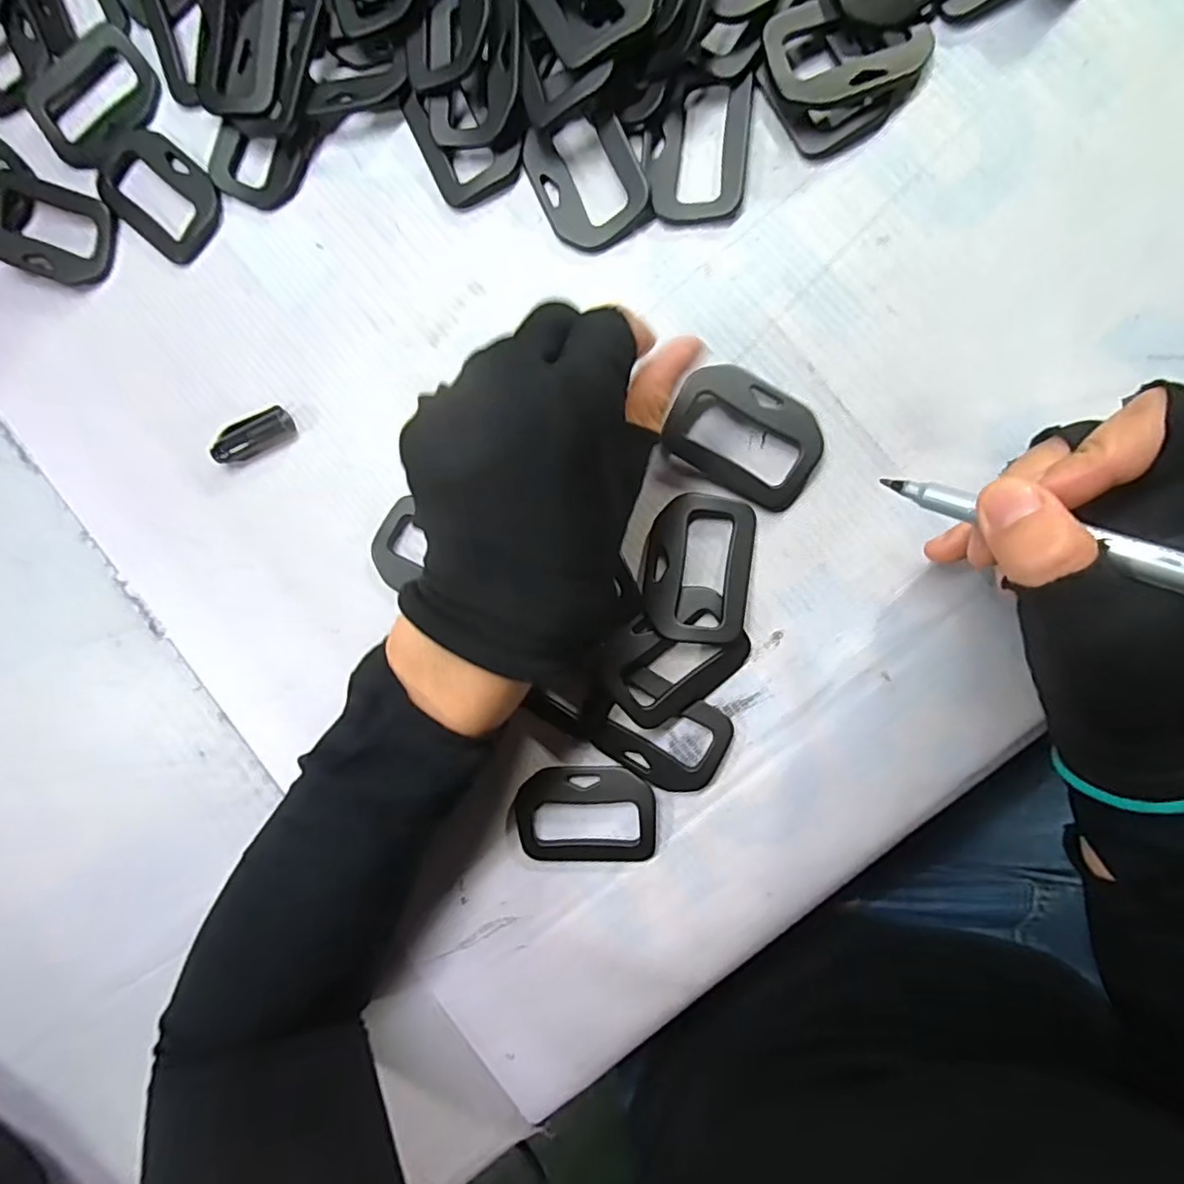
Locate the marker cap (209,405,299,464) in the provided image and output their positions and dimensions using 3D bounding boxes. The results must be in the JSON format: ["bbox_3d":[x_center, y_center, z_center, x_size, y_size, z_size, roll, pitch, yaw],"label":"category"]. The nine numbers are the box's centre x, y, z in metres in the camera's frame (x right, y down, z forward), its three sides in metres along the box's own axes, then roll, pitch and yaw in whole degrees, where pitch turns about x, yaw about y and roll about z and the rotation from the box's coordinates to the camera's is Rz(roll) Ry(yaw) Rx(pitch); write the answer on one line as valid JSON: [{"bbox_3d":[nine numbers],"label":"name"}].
[{"bbox_3d":[-0.156,-0.073,0.278,0.038,0.010,0.018,-18,90,10],"label":"marker cap"}]

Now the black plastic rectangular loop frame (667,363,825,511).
[{"bbox_3d":[0.062,-0.064,0.243,0.061,0.008,0.044,31,97,6],"label":"black plastic rectangular loop frame"}]

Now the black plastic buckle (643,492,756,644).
[{"bbox_3d":[0.043,-0.011,0.248,0.042,0.011,0.059,8,94,9],"label":"black plastic buckle"}]

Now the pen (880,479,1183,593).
[{"bbox_3d":[0.146,-0.013,0.174,0.122,0.008,0.009,27,97,32],"label":"pen"}]

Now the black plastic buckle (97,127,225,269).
[{"bbox_3d":[-0.203,-0.188,0.283,0.064,0.004,0.043,41,98,5],"label":"black plastic buckle"}]

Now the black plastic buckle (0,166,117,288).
[{"bbox_3d":[-0.258,-0.172,0.287,0.063,0.008,0.042,22,96,7],"label":"black plastic buckle"}]

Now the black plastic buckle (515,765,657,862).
[{"bbox_3d":[-0.003,0.098,0.263,0.061,0.005,0.043,-6,92,9],"label":"black plastic buckle"}]

